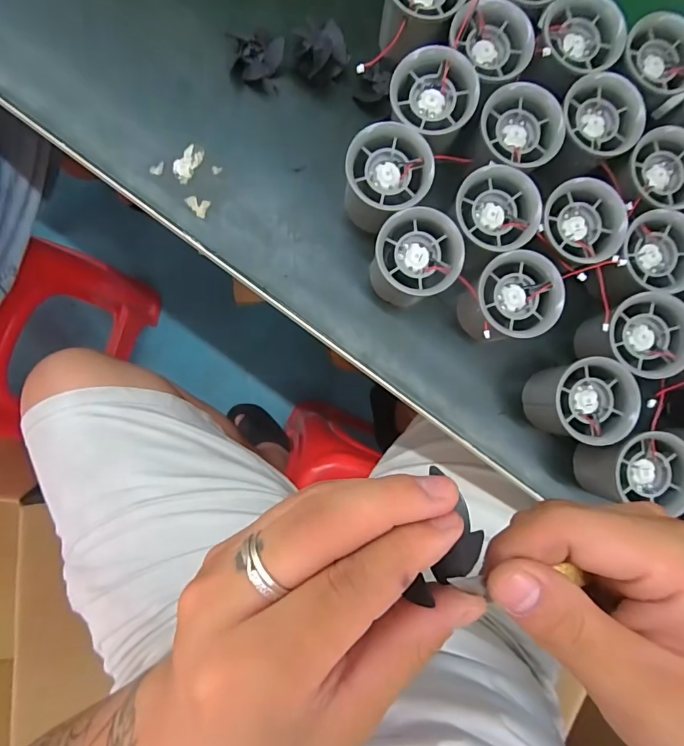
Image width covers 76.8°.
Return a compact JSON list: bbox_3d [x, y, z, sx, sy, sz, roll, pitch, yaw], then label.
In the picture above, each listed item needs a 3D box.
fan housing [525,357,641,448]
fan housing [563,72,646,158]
[{"bbox_3d":[0.166,0.019,0.303,0.055,0.051,0.054,0,86,-5],"label":"fan housing"},{"bbox_3d":[0.175,-0.172,0.287,0.053,0.017,0.046,12,85,-5],"label":"fan housing"}]

